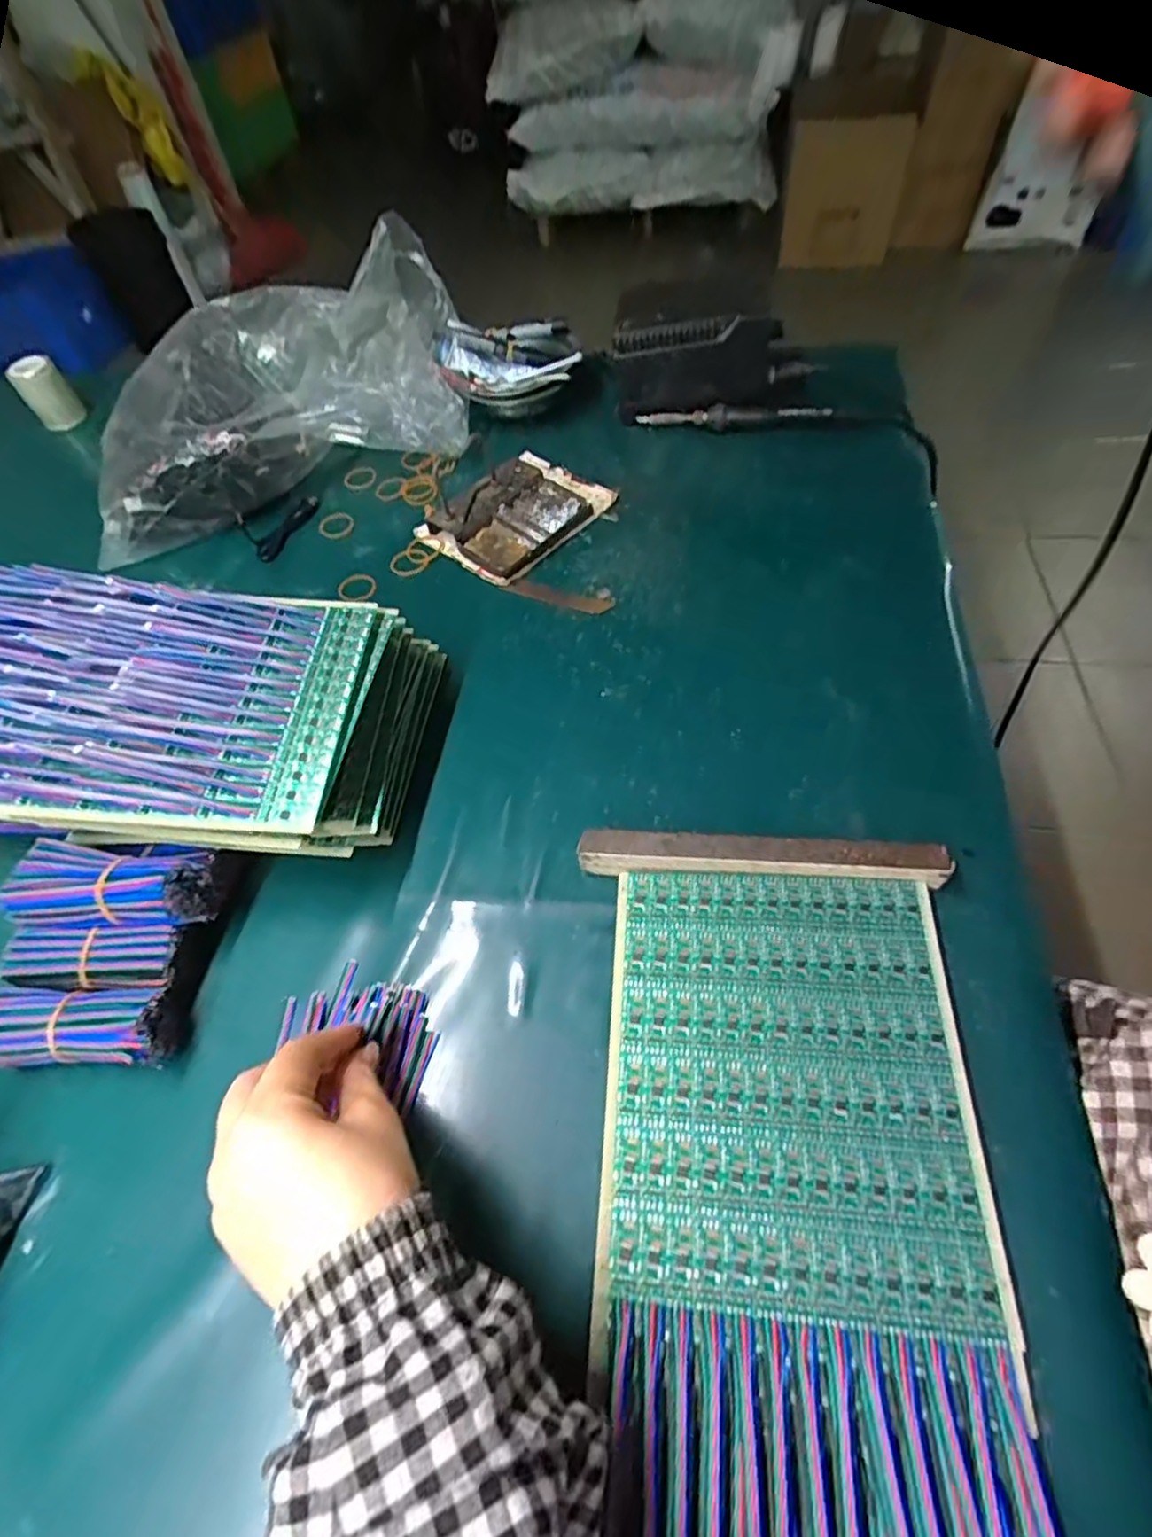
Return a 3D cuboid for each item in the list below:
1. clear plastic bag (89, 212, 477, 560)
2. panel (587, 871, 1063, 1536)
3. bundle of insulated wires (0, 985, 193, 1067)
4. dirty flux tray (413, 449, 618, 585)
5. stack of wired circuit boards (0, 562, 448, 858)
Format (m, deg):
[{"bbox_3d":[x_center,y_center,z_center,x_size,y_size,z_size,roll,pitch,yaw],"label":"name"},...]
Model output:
[{"bbox_3d":[-0.294,-0.363,0.650,0.371,0.153,0.187,-23,56,-11],"label":"clear plastic bag"},{"bbox_3d":[0.093,0.205,0.285,0.163,0.022,0.339,2,55,7],"label":"panel"},{"bbox_3d":[-0.268,0.142,0.367,0.101,0.039,0.037,-2,55,4],"label":"bundle of insulated wires"},{"bbox_3d":[-0.050,-0.233,0.603,0.115,0.030,0.145,38,66,27],"label":"dirty flux tray"},{"bbox_3d":[-0.258,-0.033,0.430,0.296,0.120,0.200,-1,55,5],"label":"stack of wired circuit boards"}]

